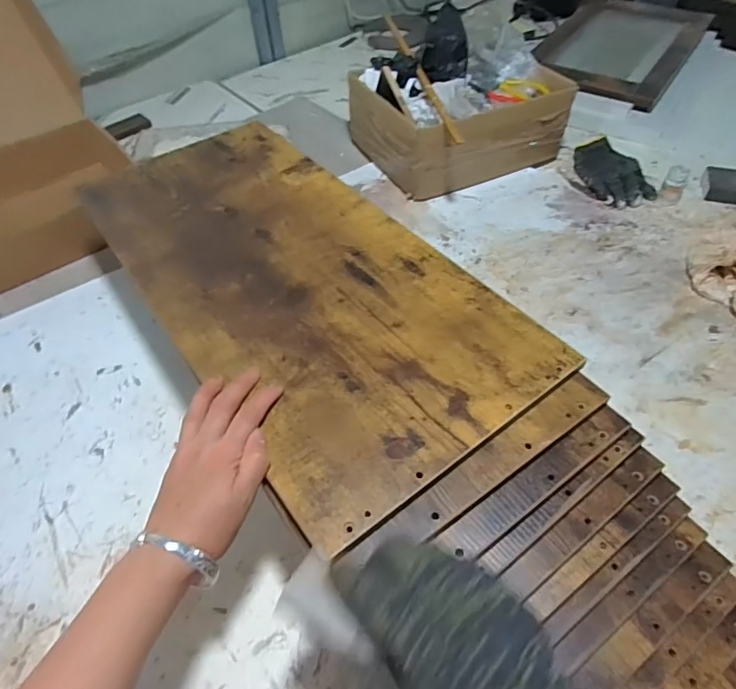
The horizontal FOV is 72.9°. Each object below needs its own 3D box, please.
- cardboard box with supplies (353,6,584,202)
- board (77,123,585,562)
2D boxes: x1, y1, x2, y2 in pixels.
[{"bbox_3d":[0.172,-0.414,0.864,0.323,0.174,0.255,-22,52,-15],"label":"cardboard box with supplies"},{"bbox_3d":[-0.089,-0.090,0.531,0.268,0.008,0.566,-29,54,-20],"label":"board"}]

